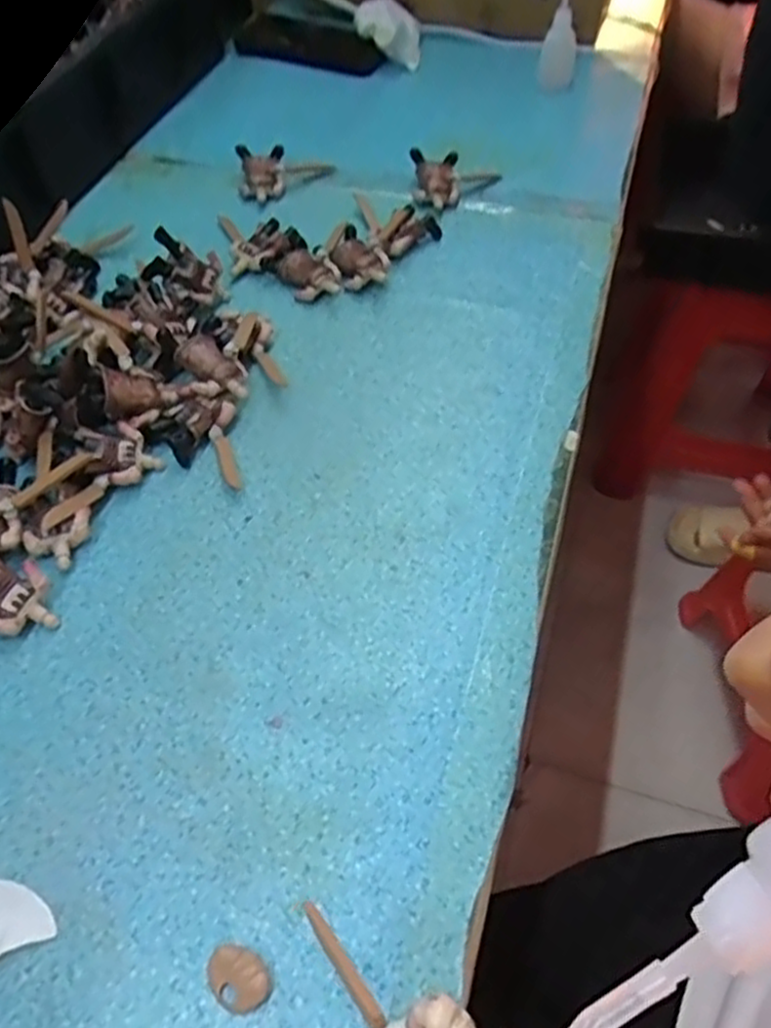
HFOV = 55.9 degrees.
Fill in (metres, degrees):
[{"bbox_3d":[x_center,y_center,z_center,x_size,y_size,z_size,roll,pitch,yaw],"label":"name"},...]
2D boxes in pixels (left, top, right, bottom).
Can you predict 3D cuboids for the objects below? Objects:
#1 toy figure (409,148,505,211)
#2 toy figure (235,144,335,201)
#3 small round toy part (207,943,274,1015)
[{"bbox_3d":[0.057,-0.273,0.596,0.073,0.022,0.058,3,54,4],"label":"toy figure"},{"bbox_3d":[-0.083,-0.284,0.603,0.077,0.019,0.055,-7,54,-3],"label":"toy figure"},{"bbox_3d":[-0.055,0.174,0.272,0.025,0.007,0.019,33,61,23],"label":"small round toy part"}]

